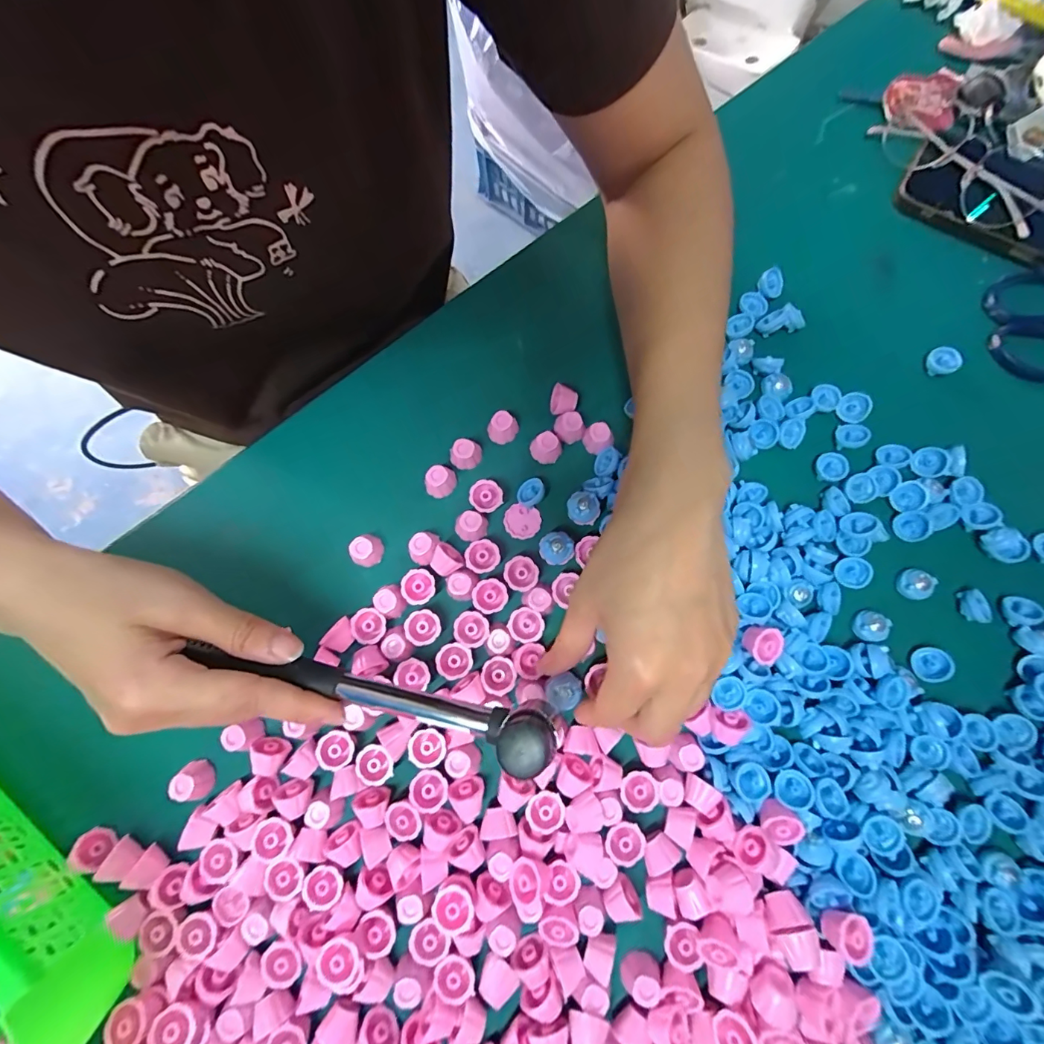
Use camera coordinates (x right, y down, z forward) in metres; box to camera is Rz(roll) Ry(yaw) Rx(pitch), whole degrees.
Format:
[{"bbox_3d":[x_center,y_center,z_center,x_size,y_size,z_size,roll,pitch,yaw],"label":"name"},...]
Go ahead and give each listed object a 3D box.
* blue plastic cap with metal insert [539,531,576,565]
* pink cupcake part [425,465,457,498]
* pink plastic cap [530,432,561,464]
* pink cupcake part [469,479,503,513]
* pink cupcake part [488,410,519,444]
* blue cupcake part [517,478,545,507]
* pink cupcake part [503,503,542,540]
[{"bbox_3d":[0.021,0.016,0.275,0.019,0.014,0.018,0,76,1],"label":"blue plastic cap with metal insert"},{"bbox_3d":[-0.054,-0.027,0.297,0.020,0.018,0.018,-14,77,-2],"label":"pink cupcake part"},{"bbox_3d":[0.016,-0.049,0.299,0.018,0.015,0.016,33,79,8],"label":"pink plastic cap"},{"bbox_3d":[-0.023,-0.015,0.294,0.020,0.014,0.021,0,76,1],"label":"pink cupcake part"},{"bbox_3d":[-0.013,-0.062,0.302,0.016,0.015,0.017,32,79,8],"label":"pink cupcake part"},{"bbox_3d":[0.006,-0.019,0.295,0.016,0.008,0.019,32,79,8],"label":"blue cupcake part"},{"bbox_3d":[0.000,0.000,0.294,0.023,0.004,0.022,0,76,1],"label":"pink cupcake part"}]

